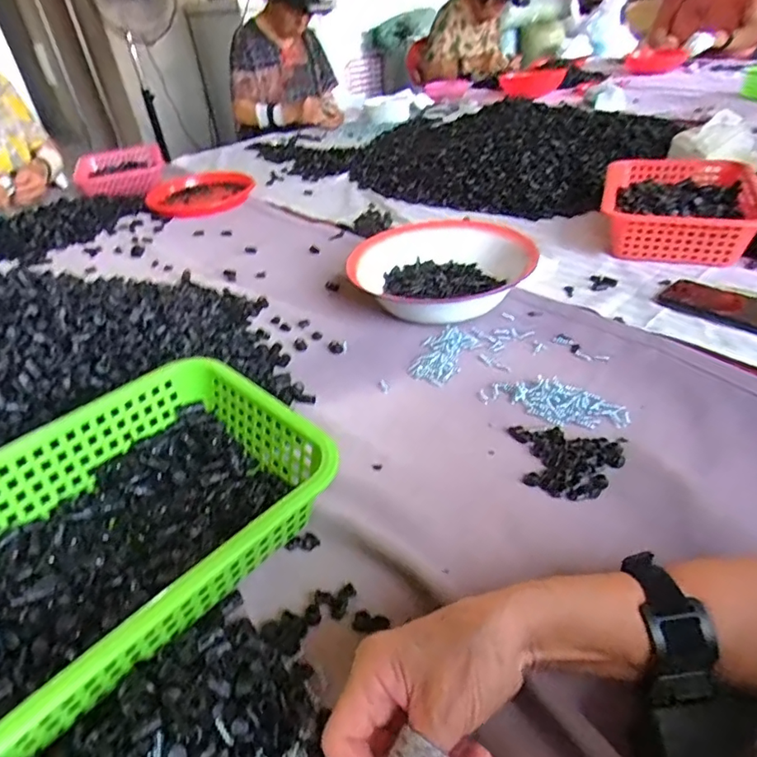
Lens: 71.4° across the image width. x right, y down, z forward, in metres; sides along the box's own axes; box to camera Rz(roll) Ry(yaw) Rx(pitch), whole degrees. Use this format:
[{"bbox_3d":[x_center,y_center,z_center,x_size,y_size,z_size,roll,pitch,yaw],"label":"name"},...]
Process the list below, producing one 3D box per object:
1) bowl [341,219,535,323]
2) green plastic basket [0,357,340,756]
[{"bbox_3d":[0.087,-0.151,0.746,0.222,0.067,0.245,13,41,24],"label":"bowl"},{"bbox_3d":[-0.195,0.113,0.397,0.198,0.095,0.287,25,47,35],"label":"green plastic basket"}]

